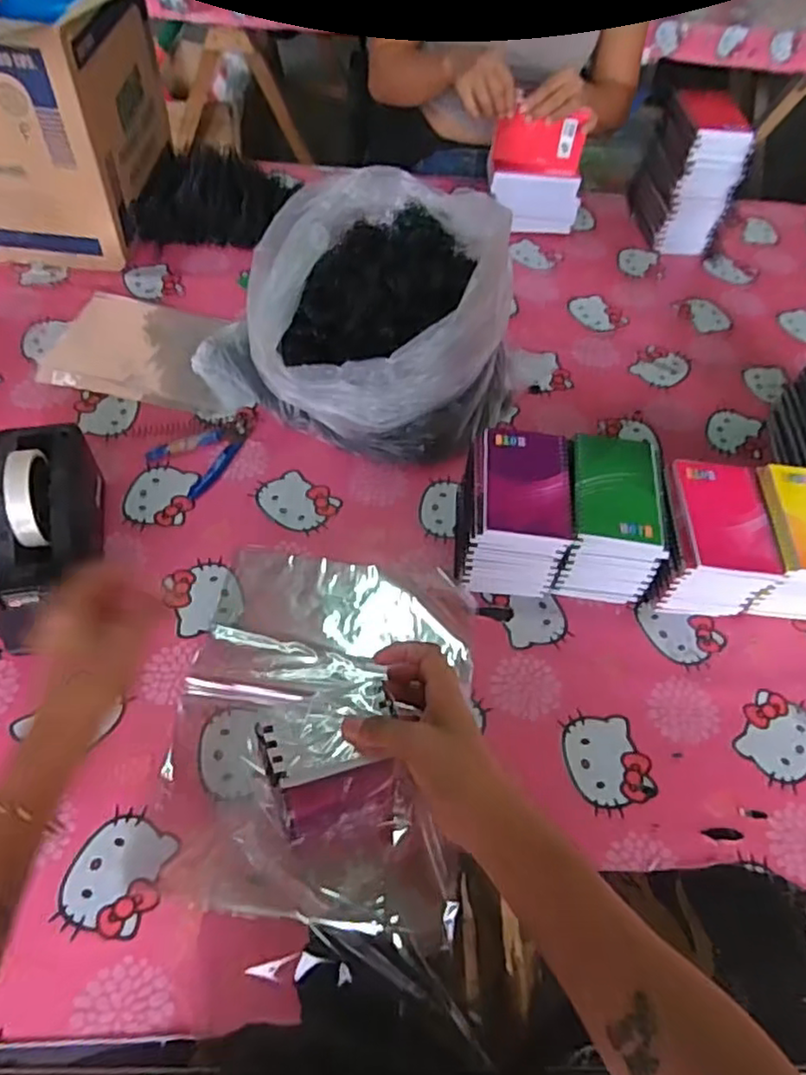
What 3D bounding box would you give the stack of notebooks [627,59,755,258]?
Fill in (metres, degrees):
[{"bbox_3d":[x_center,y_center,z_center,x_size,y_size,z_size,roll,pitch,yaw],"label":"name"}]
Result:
[{"bbox_3d":[0.441,-0.569,1.029,0.119,0.202,0.166,2,54,-4],"label":"stack of notebooks"}]

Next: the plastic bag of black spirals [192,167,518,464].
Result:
[{"bbox_3d":[-0.028,-0.264,0.781,0.333,0.178,0.325,27,56,14],"label":"plastic bag of black spirals"}]

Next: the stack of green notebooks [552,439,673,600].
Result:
[{"bbox_3d":[0.207,-0.018,0.676,0.089,0.098,0.133,9,53,1],"label":"stack of green notebooks"}]

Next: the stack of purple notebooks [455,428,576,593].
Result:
[{"bbox_3d":[0.108,-0.022,0.662,0.100,0.105,0.131,6,53,-1],"label":"stack of purple notebooks"}]

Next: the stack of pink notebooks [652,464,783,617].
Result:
[{"bbox_3d":[0.305,0.005,0.669,0.093,0.095,0.131,4,53,-2],"label":"stack of pink notebooks"}]

